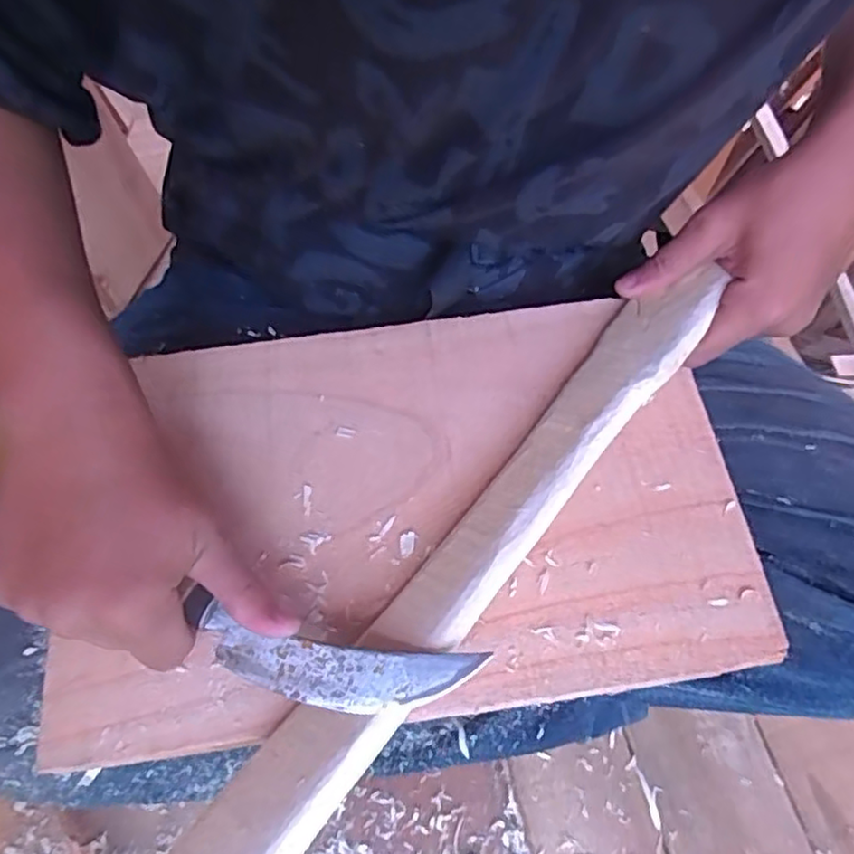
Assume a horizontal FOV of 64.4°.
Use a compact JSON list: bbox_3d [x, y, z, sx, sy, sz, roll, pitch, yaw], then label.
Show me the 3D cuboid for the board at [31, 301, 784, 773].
[{"bbox_3d":[-0.015,0.033,0.336,0.314,0.019,0.207,-6,61,-4],"label":"board"}]

